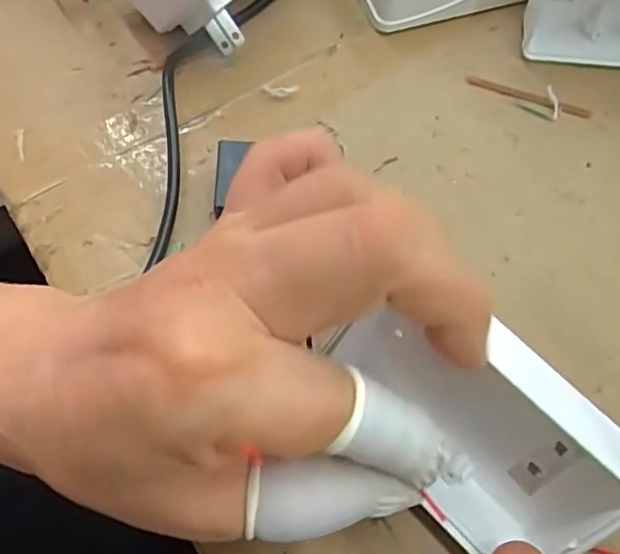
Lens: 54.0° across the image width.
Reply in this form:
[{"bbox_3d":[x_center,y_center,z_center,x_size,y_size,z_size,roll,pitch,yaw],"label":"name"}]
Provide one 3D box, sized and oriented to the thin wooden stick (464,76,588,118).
[{"bbox_3d":[0.096,-0.079,0.265,0.054,0.004,0.006,19,69,7],"label":"thin wooden stick"}]

